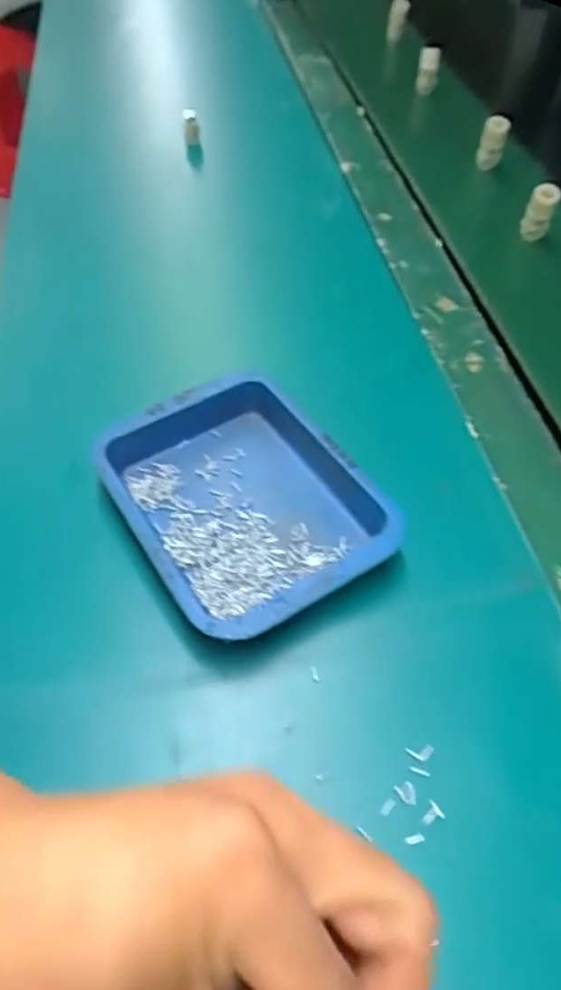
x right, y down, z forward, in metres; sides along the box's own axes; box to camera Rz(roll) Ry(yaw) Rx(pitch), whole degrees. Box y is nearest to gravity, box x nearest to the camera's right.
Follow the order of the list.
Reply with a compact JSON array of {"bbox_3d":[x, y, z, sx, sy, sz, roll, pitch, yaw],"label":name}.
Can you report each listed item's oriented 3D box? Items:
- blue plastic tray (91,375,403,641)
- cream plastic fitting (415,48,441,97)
[{"bbox_3d":[-0.021,0.002,0.350,0.117,0.024,0.150,-26,58,-20],"label":"blue plastic tray"},{"bbox_3d":[0.166,-0.477,0.727,0.024,0.041,0.023,9,53,5],"label":"cream plastic fitting"}]

